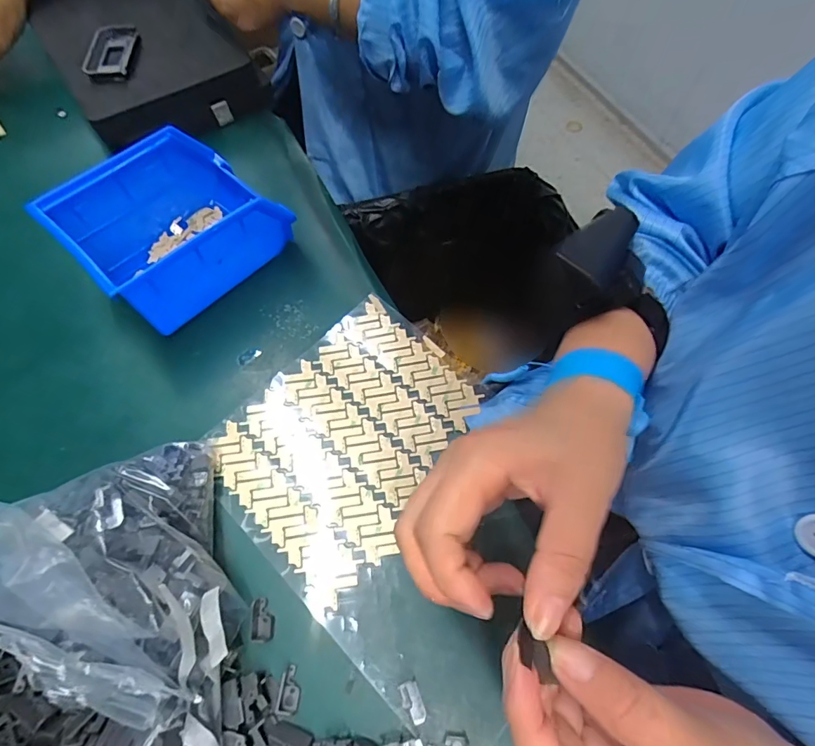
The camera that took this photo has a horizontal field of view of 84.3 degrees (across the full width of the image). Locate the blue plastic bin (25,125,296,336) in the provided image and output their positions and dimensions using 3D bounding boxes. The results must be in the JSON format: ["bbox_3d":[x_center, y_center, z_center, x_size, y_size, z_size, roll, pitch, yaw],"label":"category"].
[{"bbox_3d":[-0.171,-0.109,0.338,0.105,0.074,0.129,42,74,17],"label":"blue plastic bin"}]

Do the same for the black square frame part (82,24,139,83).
[{"bbox_3d":[-0.275,-0.298,0.418,0.039,0.007,0.080,-4,67,-1],"label":"black square frame part"}]

